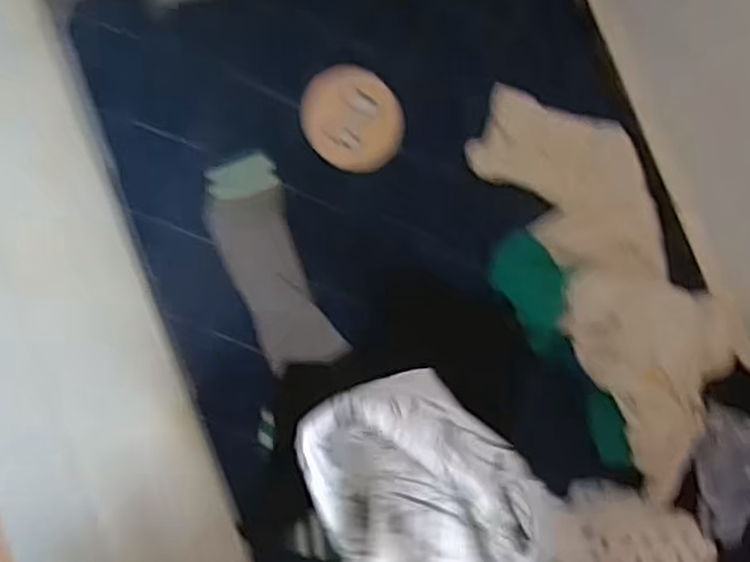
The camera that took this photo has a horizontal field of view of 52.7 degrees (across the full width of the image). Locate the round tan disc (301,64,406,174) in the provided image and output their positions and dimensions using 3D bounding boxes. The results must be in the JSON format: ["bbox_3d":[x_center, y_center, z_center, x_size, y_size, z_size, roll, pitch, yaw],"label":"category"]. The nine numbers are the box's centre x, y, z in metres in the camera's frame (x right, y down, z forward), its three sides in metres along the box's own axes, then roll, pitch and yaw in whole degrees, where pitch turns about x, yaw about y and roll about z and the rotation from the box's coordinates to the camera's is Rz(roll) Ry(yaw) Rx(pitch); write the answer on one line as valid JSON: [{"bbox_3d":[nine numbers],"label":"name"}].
[{"bbox_3d":[-0.025,-0.191,0.889,0.117,0.014,0.120,-3,85,-4],"label":"round tan disc"}]

